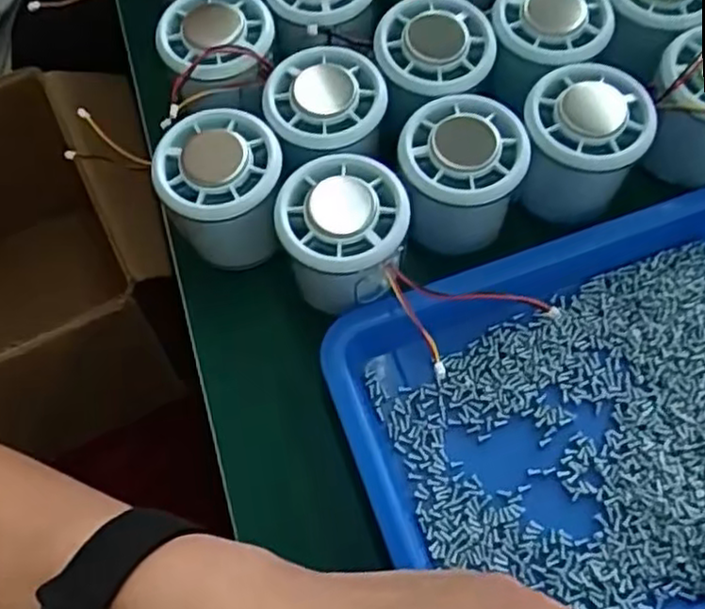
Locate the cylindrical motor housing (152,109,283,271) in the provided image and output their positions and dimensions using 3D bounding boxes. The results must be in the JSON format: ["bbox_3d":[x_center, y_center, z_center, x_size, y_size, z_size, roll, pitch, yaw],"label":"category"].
[{"bbox_3d":[-0.060,-0.054,0.342,0.053,0.057,0.050,0,66,1],"label":"cylindrical motor housing"}]

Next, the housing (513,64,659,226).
[{"bbox_3d":[0.105,-0.074,0.342,0.053,0.051,0.054,0,66,1],"label":"housing"}]

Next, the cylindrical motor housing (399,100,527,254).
[{"bbox_3d":[0.050,-0.058,0.340,0.055,0.058,0.055,15,67,8],"label":"cylindrical motor housing"}]

